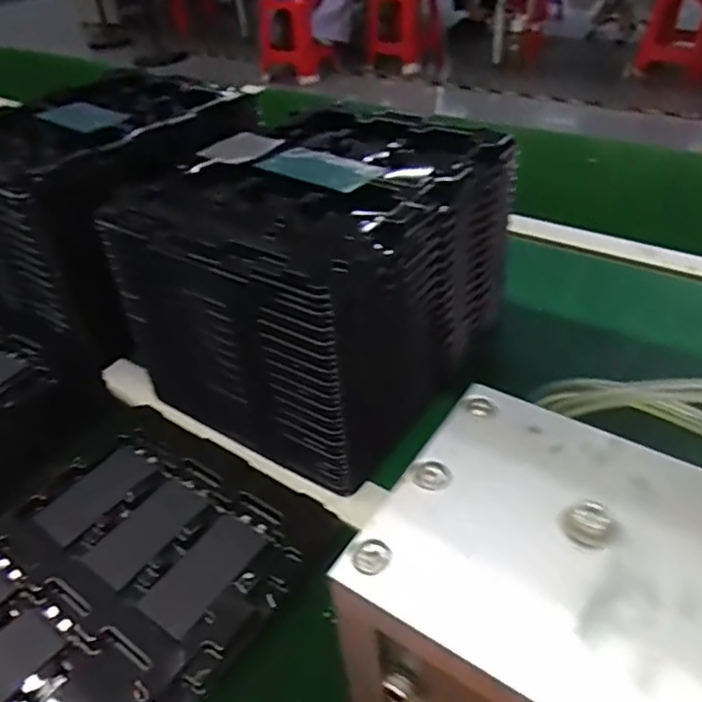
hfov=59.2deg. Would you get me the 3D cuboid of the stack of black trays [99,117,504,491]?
[{"bbox_3d":[-0.025,-0.072,0.530,0.219,0.169,0.269,22,47,29],"label":"stack of black trays"}]

